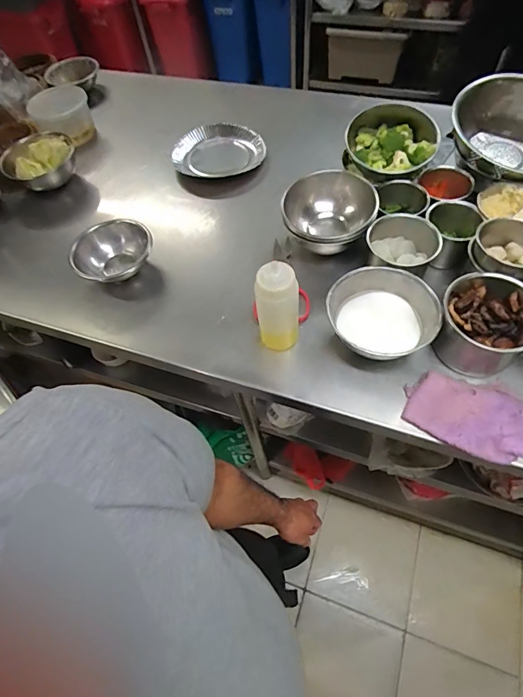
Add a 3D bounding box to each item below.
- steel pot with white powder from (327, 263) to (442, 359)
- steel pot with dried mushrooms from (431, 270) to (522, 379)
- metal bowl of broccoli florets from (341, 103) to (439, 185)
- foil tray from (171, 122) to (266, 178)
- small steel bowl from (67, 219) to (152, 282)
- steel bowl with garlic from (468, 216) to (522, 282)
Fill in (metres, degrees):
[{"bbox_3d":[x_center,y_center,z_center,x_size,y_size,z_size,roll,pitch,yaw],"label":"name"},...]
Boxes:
[{"bbox_3d":[0.193,-0.053,0.660,0.160,0.091,0.161,-2,59,3],"label":"steel pot with white powder"},{"bbox_3d":[0.349,-0.041,0.624,0.134,0.100,0.141,-2,59,3],"label":"steel pot with dried mushrooms"},{"bbox_3d":[0.257,-0.400,0.801,0.172,0.085,0.172,-3,77,14],"label":"metal bowl of broccoli florets"},{"bbox_3d":[-0.100,-0.478,0.960,0.213,0.027,0.185,4,59,7],"label":"foil tray"},{"bbox_3d":[-0.288,-0.185,0.790,0.142,0.068,0.143,-2,59,3],"label":"small steel bowl"},{"bbox_3d":[0.404,-0.157,0.643,0.119,0.058,0.099,35,67,22],"label":"steel bowl with garlic"}]

